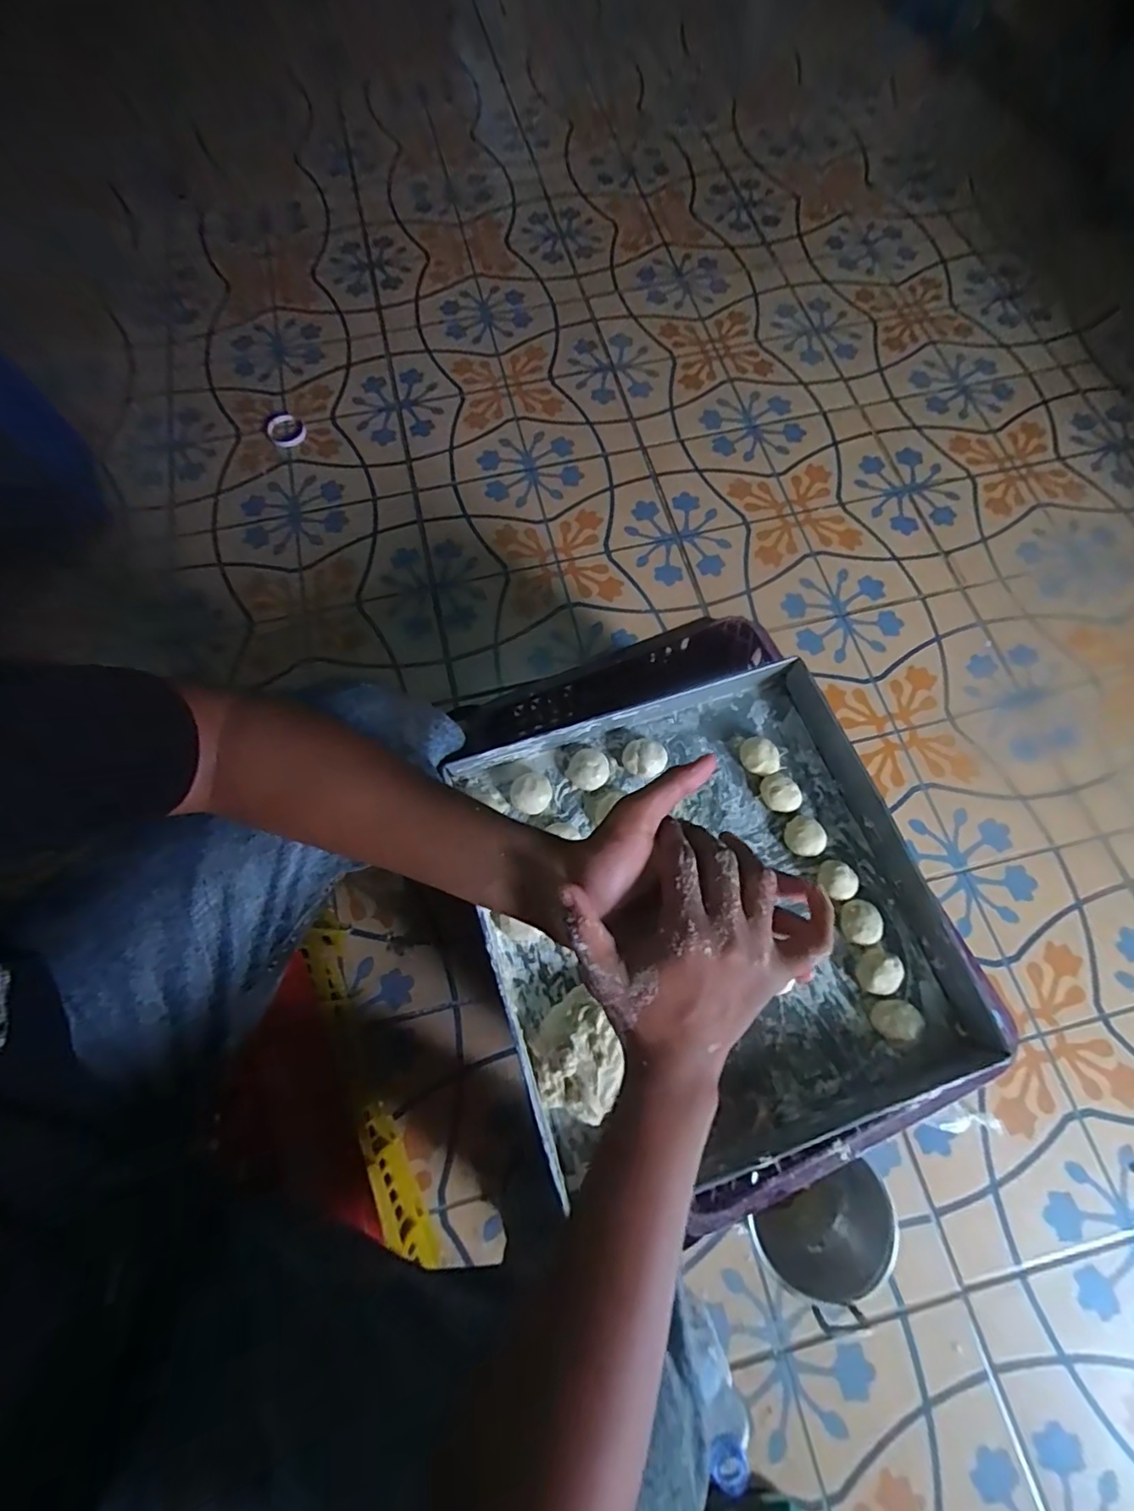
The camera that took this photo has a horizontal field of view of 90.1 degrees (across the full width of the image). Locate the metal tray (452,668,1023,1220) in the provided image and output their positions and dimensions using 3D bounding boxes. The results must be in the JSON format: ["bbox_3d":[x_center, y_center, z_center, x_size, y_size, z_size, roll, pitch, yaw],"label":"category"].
[{"bbox_3d":[0.153,0.165,0.616,0.467,0.057,0.485,-18,71,-6],"label":"metal tray"}]

